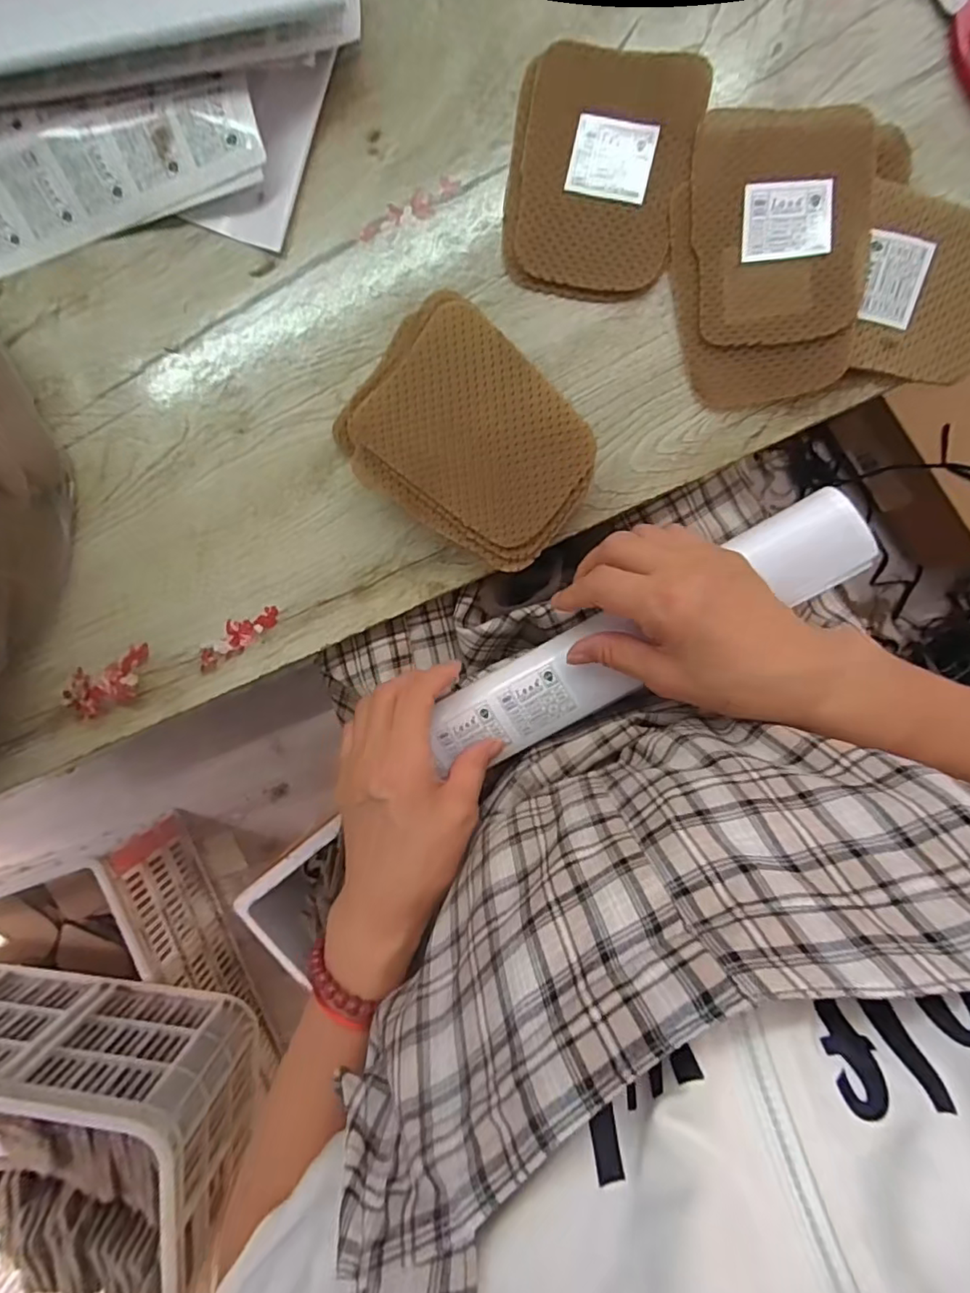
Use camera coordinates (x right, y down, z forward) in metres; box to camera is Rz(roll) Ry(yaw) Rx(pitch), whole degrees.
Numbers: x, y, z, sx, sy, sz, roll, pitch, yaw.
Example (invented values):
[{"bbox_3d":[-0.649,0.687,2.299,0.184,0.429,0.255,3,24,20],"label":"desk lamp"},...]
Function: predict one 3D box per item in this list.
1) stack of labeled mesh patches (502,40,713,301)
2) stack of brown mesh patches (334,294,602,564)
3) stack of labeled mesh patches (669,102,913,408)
[{"bbox_3d":[0.063,-0.265,0.322,0.099,0.007,0.125,9,98,5],"label":"stack of labeled mesh patches"},{"bbox_3d":[-0.009,-0.120,0.342,0.143,0.035,0.106,41,99,0],"label":"stack of brown mesh patches"},{"bbox_3d":[0.159,-0.214,0.317,0.109,0.015,0.148,8,98,5],"label":"stack of labeled mesh patches"}]

